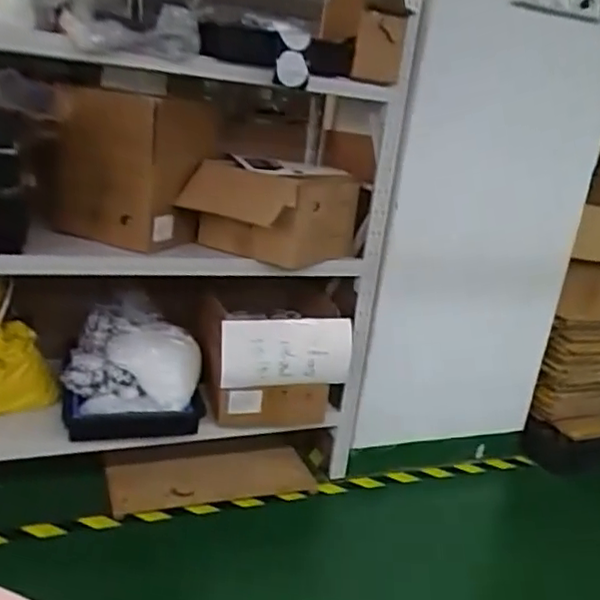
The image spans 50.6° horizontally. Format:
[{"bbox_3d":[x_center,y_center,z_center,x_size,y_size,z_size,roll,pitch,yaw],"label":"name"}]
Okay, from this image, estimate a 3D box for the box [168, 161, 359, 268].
[{"bbox_3d":[-0.072,-0.222,1.636,0.390,0.212,0.313,12,18,12],"label":"box"}]

